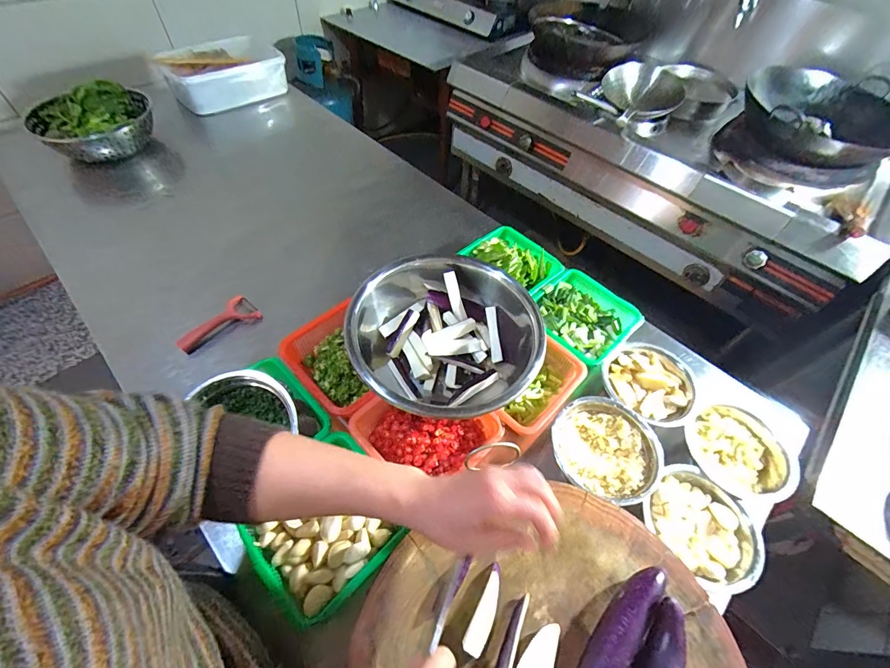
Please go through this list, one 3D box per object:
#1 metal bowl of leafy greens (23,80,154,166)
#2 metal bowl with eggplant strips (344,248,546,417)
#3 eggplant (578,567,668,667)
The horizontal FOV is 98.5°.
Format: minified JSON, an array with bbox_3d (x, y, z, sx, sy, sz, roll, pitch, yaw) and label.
[{"bbox_3d":[-0.835,-0.504,0.922,0.252,0.106,0.197,-31,62,-24],"label":"metal bowl of leafy greens"},{"bbox_3d":[0.002,0.018,0.579,0.257,0.134,0.264,2,54,-3],"label":"metal bowl with eggplant strips"},{"bbox_3d":[0.162,0.327,0.387,0.039,0.039,0.209,36,59,20],"label":"eggplant"}]

